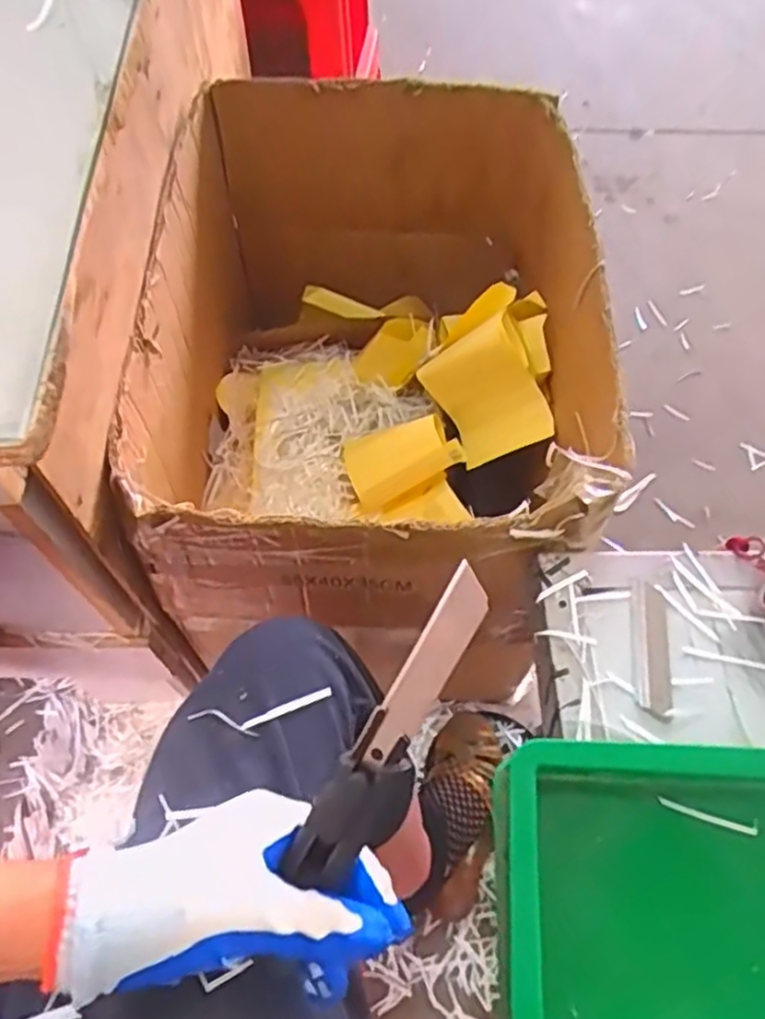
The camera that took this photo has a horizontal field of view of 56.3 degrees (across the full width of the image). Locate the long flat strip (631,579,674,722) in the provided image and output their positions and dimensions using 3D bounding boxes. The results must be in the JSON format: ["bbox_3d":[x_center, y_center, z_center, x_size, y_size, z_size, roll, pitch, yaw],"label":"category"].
[{"bbox_3d":[0.200,0.103,0.530,0.024,0.006,0.103,6,63,1],"label":"long flat strip"}]

